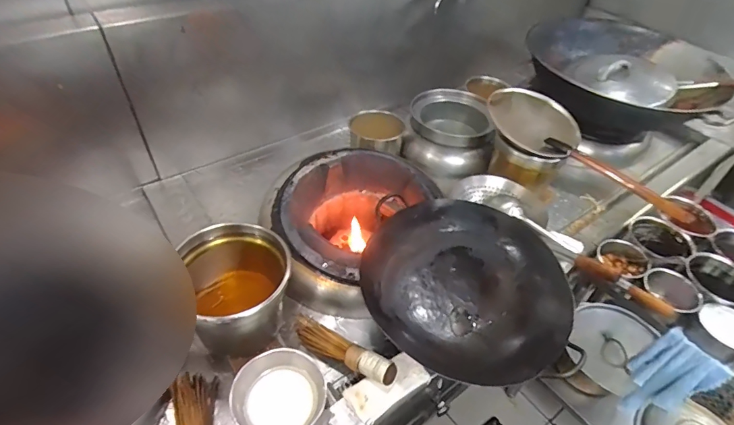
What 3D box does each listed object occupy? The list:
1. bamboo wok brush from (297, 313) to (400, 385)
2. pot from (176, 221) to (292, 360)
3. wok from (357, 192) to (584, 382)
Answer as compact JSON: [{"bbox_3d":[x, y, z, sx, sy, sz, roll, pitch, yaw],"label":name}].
[{"bbox_3d":[-0.057,0.298,0.896,0.262,0.052,0.054,15,42,34],"label":"bamboo wok brush"},{"bbox_3d":[-0.266,0.167,0.861,0.215,0.212,0.227,2,43,-2],"label":"pot"},{"bbox_3d":[0.212,0.164,0.927,0.430,0.133,0.414,8,43,4],"label":"wok"}]

